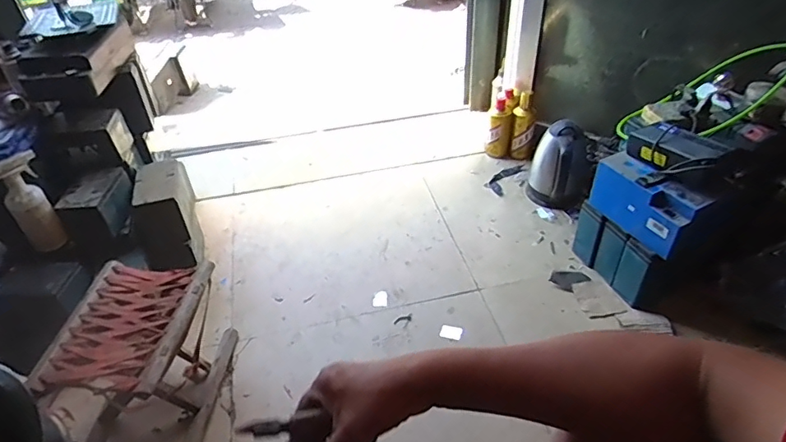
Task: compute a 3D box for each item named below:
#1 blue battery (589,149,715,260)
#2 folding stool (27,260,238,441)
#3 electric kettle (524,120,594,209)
[{"bbox_3d":[0.536,-0.043,1.086,0.084,0.127,0.234,-23,44,-23],"label":"blue battery"},{"bbox_3d":[-0.485,0.271,1.021,0.228,0.246,0.286,2,40,5],"label":"folding stool"},{"bbox_3d":[0.494,-0.176,1.500,0.175,0.237,0.197,11,42,15],"label":"electric kettle"}]

